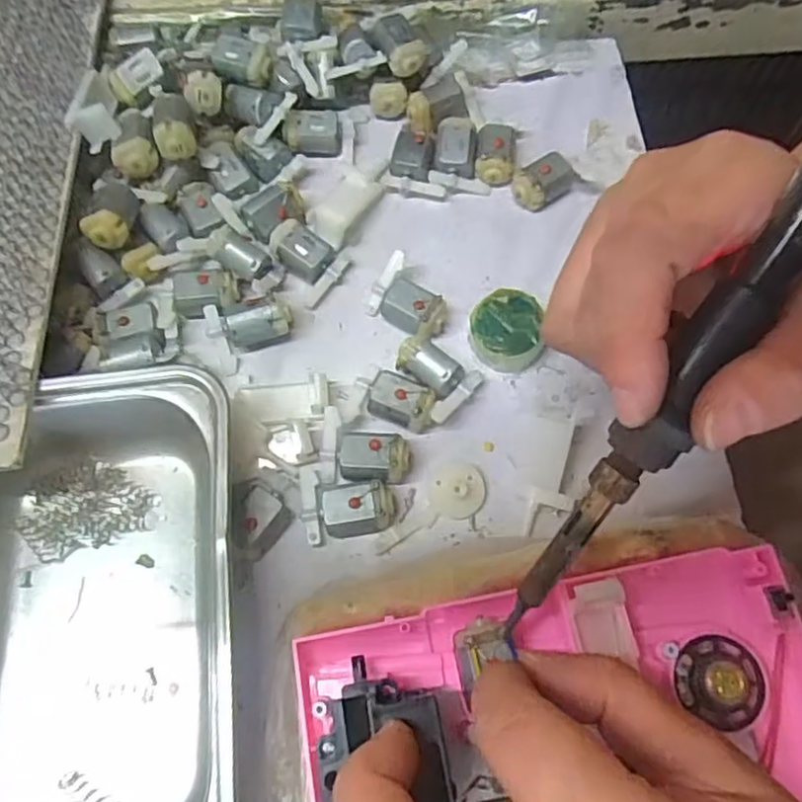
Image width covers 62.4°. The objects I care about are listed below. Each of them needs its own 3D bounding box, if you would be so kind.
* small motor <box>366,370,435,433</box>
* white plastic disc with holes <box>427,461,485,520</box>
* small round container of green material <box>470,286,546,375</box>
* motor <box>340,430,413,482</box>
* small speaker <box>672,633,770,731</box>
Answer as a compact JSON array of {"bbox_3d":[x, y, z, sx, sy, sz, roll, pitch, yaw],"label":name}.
[{"bbox_3d":[0.000,0.001,0.279,0.029,0.016,0.018,27,71,10],"label":"small motor"},{"bbox_3d":[0.023,0.035,0.271,0.022,0.008,0.024,0,68,0],"label":"white plastic disc with holes"},{"bbox_3d":[0.045,-0.031,0.292,0.030,0.019,0.032,0,68,0],"label":"small round container of green material"},{"bbox_3d":[-0.011,0.023,0.267,0.029,0.012,0.020,7,69,2],"label":"motor"},{"bbox_3d":[0.103,0.090,0.212,0.029,0.012,0.027,0,68,0],"label":"small speaker"}]

